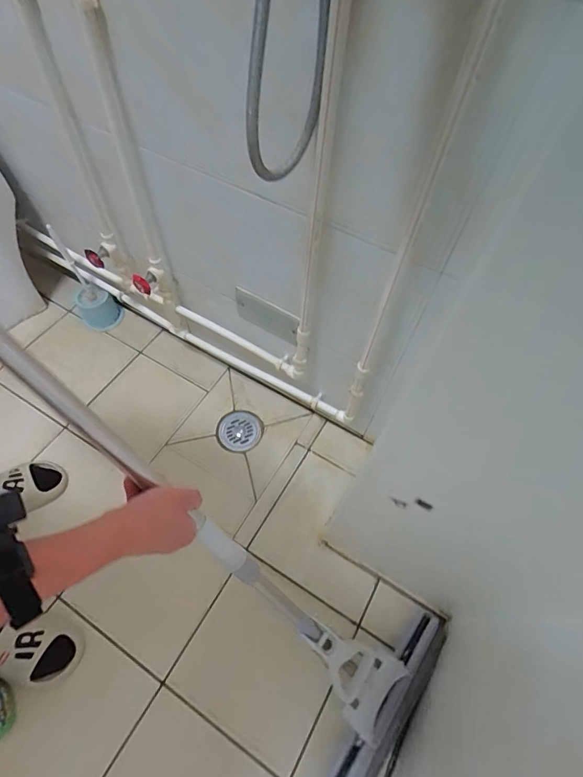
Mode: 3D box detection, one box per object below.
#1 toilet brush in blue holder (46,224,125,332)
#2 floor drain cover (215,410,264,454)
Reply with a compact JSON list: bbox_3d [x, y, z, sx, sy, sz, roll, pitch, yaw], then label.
[{"bbox_3d":[-0.615,-0.308,1.189,0.120,0.297,0.126,-30,64,-17],"label":"toilet brush in blue holder"},{"bbox_3d":[-0.146,0.122,1.126,0.126,0.014,0.119,17,60,8],"label":"floor drain cover"}]

